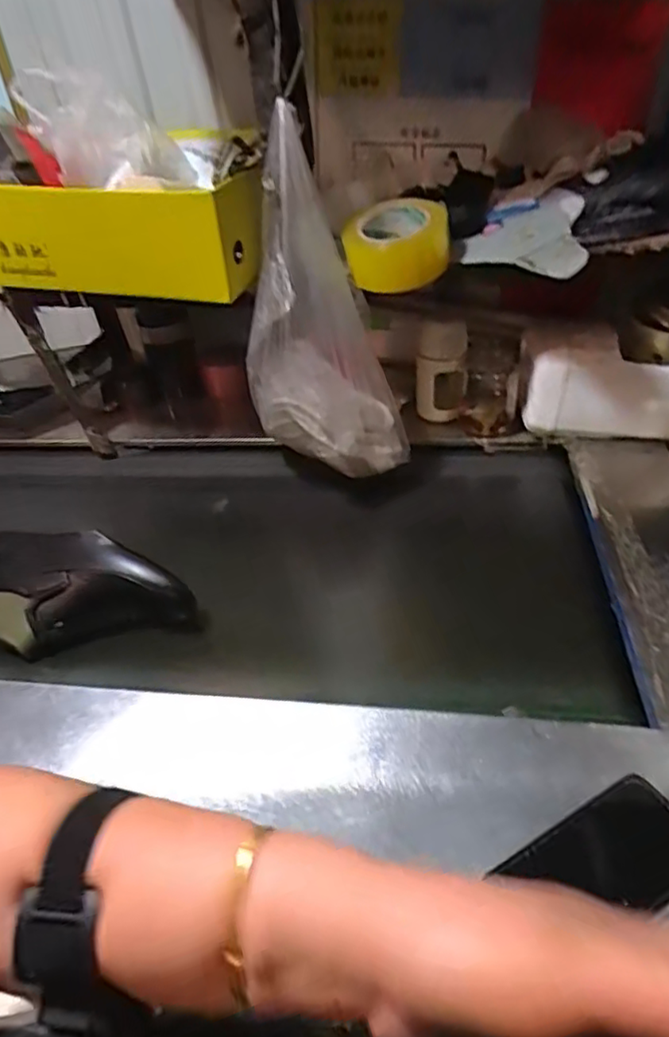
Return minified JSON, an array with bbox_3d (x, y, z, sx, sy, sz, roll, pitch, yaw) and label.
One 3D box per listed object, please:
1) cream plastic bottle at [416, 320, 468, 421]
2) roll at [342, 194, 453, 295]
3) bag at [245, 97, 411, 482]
[{"bbox_3d":[0.162,-0.224,0.966,0.076,0.148,0.079,0,39,8],"label":"cream plastic bottle"},{"bbox_3d":[0.074,-0.333,0.769,0.120,0.086,0.120,-4,39,3],"label":"roll"},{"bbox_3d":[-0.019,-0.228,0.754,0.146,0.353,0.151,-27,43,-24],"label":"bag"}]

